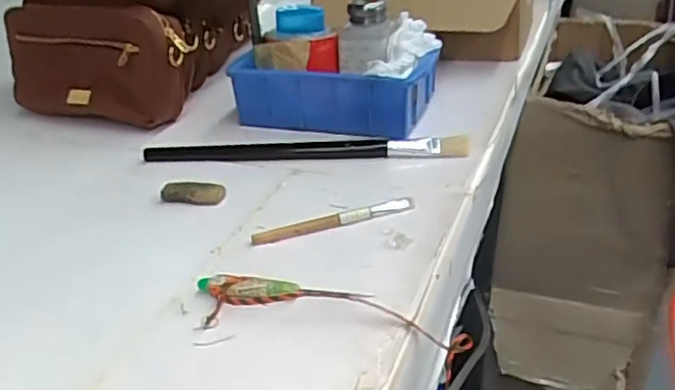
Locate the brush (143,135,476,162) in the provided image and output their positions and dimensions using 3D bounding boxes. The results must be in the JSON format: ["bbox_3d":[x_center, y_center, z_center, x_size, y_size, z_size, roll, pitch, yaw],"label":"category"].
[{"bbox_3d":[-0.030,-0.041,0.595,0.295,0.016,0.022,0,30,3],"label":"brush"}]

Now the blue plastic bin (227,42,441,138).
[{"bbox_3d":[-0.004,-0.106,0.657,0.204,0.065,0.099,3,31,9],"label":"blue plastic bin"}]

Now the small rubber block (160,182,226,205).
[{"bbox_3d":[-0.121,-0.002,0.542,0.052,0.012,0.019,-2,30,1],"label":"small rubber block"}]

